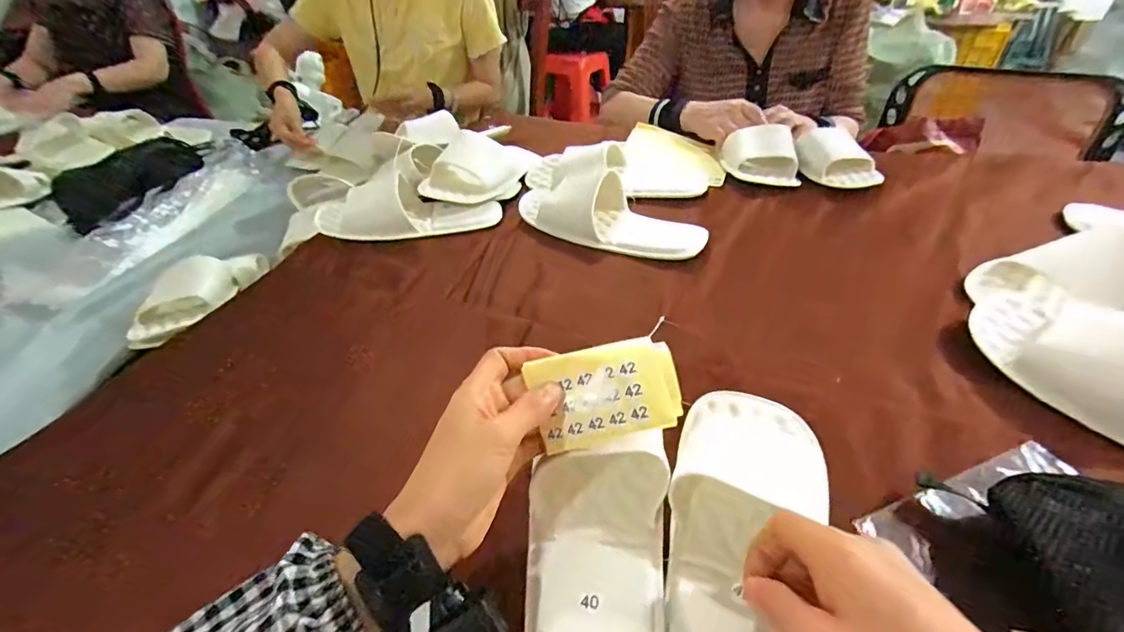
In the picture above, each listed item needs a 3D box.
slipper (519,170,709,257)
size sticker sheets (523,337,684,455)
[{"bbox_3d":[0.060,-0.135,0.615,0.244,0.056,0.103,14,43,18],"label":"slipper"},{"bbox_3d":[0.027,0.048,0.312,0.089,0.012,0.057,-14,79,10],"label":"size sticker sheets"}]

